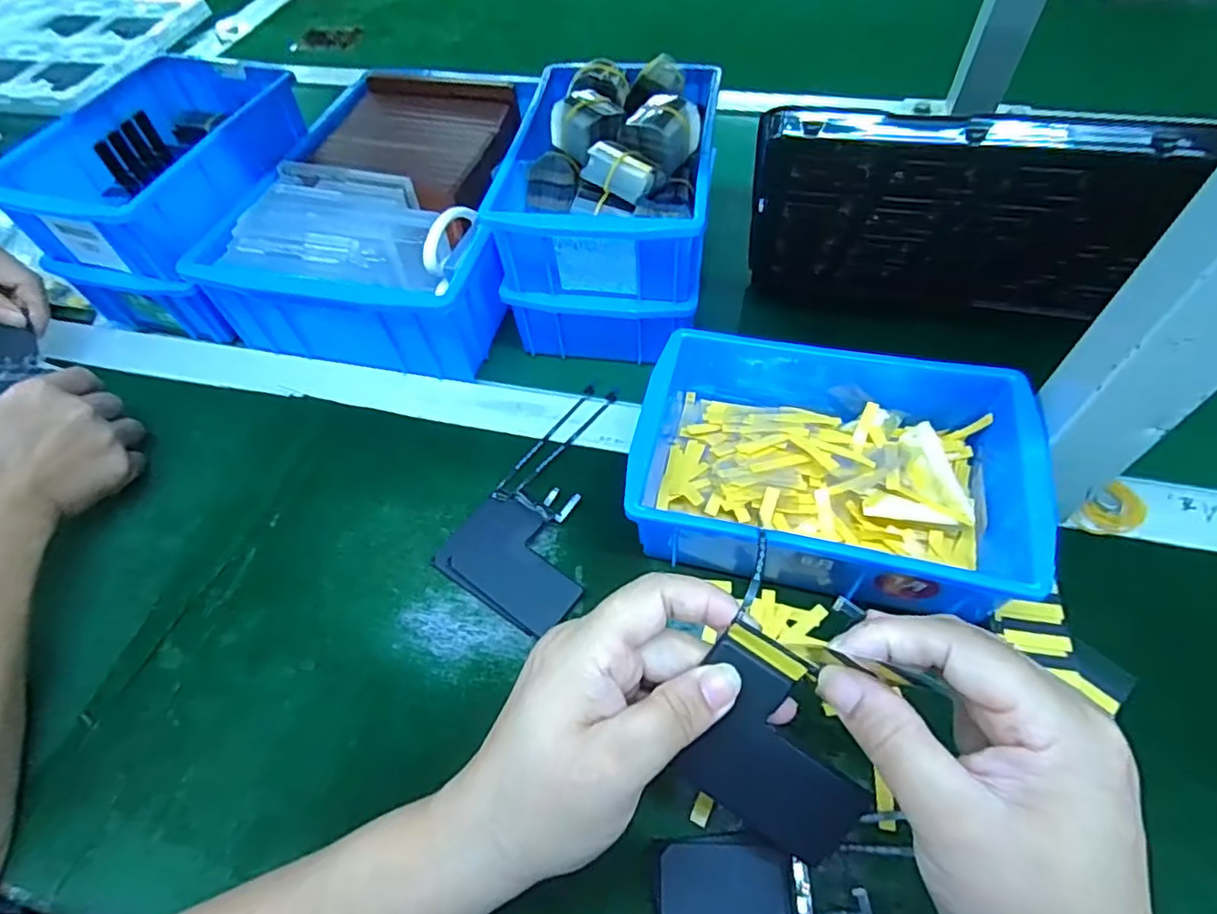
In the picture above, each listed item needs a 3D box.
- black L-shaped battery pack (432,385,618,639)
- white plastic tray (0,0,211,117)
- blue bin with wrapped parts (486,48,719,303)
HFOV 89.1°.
[{"bbox_3d":[-0.025,0.026,0.389,0.084,0.012,0.161,28,62,21],"label":"black L-shaped battery pack"},{"bbox_3d":[-0.738,-0.544,0.806,0.310,0.018,0.282,5,56,8],"label":"white plastic tray"},{"bbox_3d":[0.003,-0.192,0.420,0.132,0.076,0.184,5,56,8],"label":"blue bin with wrapped parts"}]

